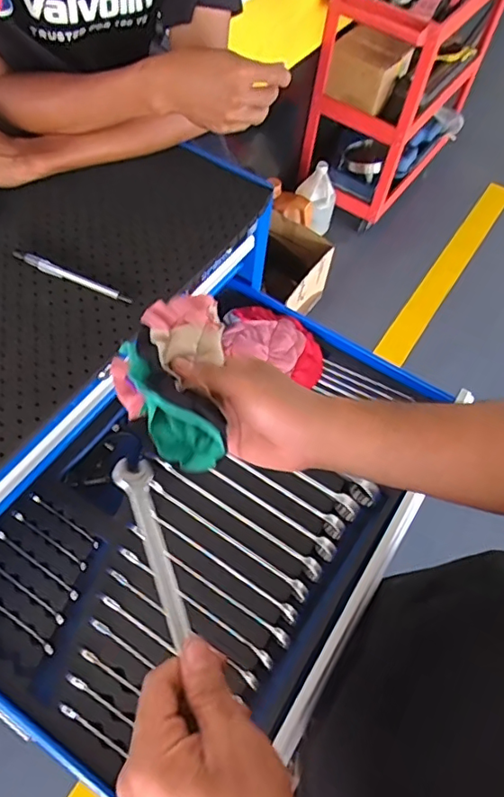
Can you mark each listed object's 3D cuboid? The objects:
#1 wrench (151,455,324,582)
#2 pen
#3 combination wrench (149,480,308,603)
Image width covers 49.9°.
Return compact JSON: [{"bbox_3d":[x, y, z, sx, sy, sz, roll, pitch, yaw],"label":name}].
[{"bbox_3d":[-0.020,0.135,0.630,0.236,0.011,0.019,32,61,14],"label":"wrench"},{"bbox_3d":[-0.198,-0.135,0.597,0.148,0.007,0.013,22,59,8],"label":"pen"},{"bbox_3d":[-0.028,0.157,0.615,0.216,0.012,0.016,33,61,14],"label":"combination wrench"}]

